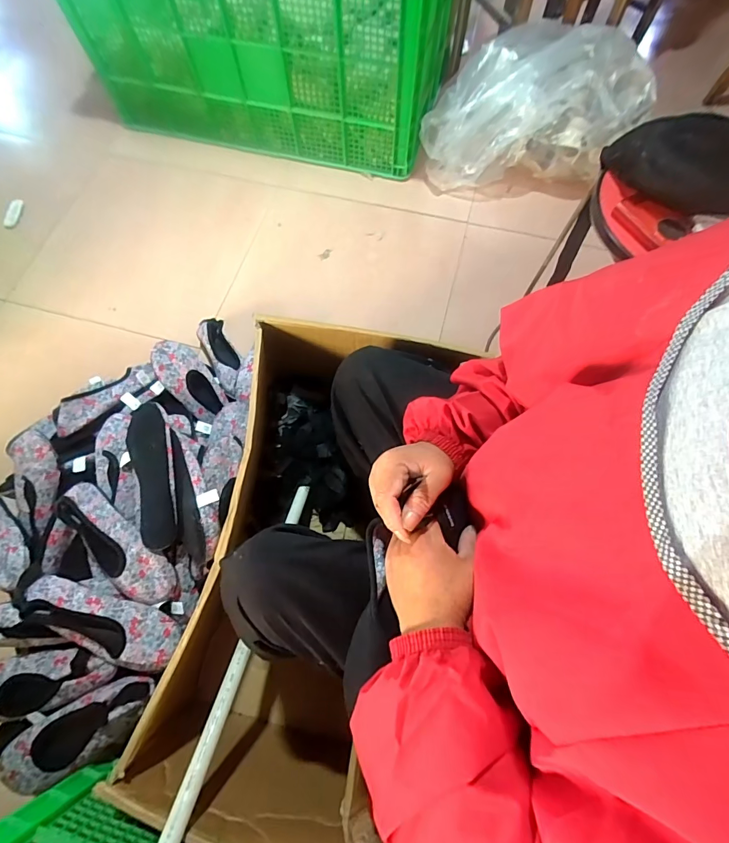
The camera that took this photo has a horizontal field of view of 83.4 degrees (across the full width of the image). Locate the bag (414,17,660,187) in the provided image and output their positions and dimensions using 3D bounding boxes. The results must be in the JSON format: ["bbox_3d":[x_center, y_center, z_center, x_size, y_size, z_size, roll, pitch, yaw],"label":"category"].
[{"bbox_3d":[0.466,-0.856,1.146,0.569,0.252,0.320,11,70,5],"label":"bag"}]

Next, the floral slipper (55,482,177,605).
[{"bbox_3d":[-0.427,0.209,0.697,0.252,0.051,0.089,36,74,13],"label":"floral slipper"}]

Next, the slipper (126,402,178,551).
[{"bbox_3d":[-0.372,0.089,0.720,0.082,0.029,0.258,-19,70,-6],"label":"slipper"}]

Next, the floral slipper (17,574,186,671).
[{"bbox_3d":[-0.423,0.323,0.655,0.251,0.058,0.089,24,71,-4],"label":"floral slipper"}]

